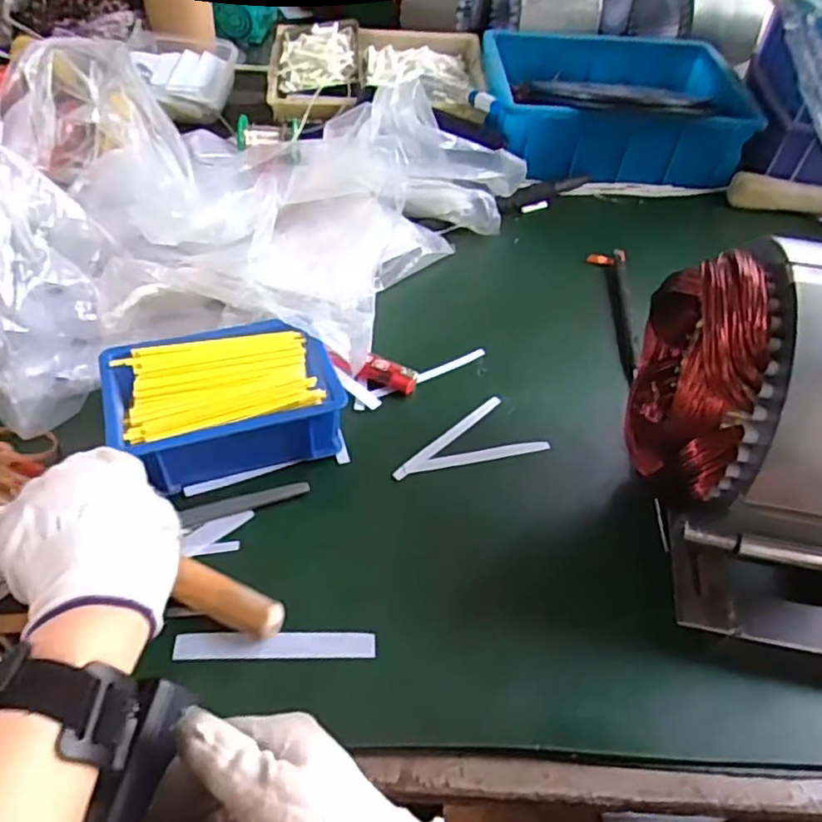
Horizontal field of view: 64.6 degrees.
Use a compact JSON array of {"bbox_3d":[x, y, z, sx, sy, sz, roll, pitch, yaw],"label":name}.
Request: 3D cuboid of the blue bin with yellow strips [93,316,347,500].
[{"bbox_3d":[-0.121,0.001,0.433,0.141,0.057,0.104,-12,51,-16],"label":"blue bin with yellow strips"}]

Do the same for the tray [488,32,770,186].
[{"bbox_3d":[0.230,-0.352,0.754,0.288,0.089,0.199,2,49,-4],"label":"tray"}]

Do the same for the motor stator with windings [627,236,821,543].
[{"bbox_3d":[0.215,-0.008,0.354,0.158,0.154,0.144,13,49,6],"label":"motor stator with windings"}]

